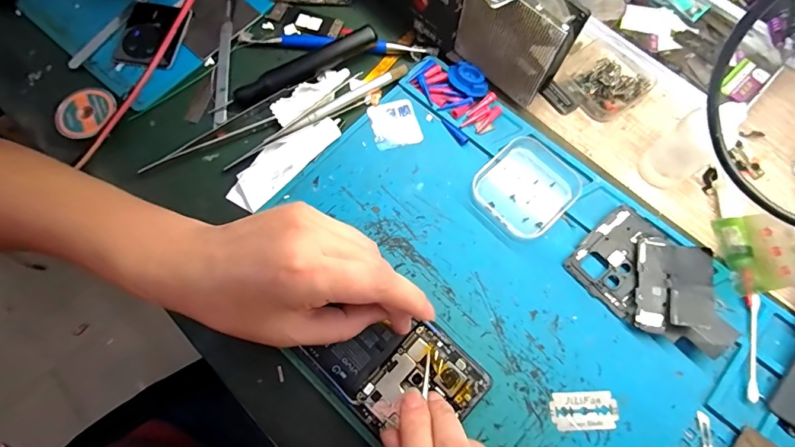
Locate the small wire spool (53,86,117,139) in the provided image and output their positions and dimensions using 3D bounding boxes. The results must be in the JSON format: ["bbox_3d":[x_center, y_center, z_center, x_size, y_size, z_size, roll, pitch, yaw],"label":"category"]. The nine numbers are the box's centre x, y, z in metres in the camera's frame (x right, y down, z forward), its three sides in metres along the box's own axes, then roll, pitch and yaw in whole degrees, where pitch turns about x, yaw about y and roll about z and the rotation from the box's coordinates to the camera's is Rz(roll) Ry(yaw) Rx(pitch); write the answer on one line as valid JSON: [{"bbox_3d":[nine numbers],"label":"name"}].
[{"bbox_3d":[-0.243,-0.087,0.337,0.044,0.015,0.044,0,71,0],"label":"small wire spool"}]

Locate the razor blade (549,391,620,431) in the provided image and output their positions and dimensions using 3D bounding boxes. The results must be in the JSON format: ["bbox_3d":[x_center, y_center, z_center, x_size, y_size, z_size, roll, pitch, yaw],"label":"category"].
[{"bbox_3d":[0.119,0.119,0.271,0.042,0.004,0.023,-1,71,0],"label":"razor blade"}]

